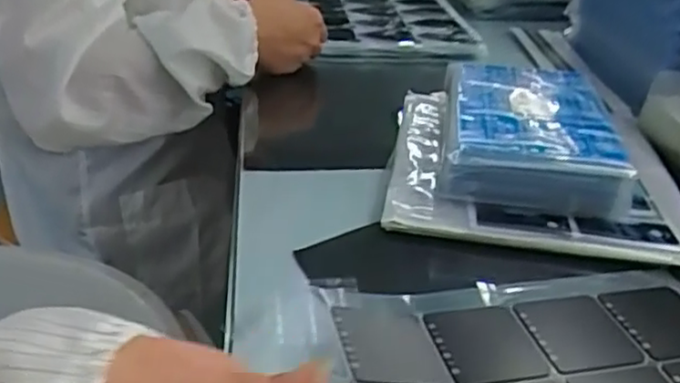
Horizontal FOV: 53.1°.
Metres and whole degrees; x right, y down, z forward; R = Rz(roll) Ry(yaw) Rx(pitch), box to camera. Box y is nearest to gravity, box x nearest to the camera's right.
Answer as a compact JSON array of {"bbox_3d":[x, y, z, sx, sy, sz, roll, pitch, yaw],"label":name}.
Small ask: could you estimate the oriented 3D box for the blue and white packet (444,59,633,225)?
[{"bbox_3d":[0.142,-0.048,0.533,0.123,0.047,0.199,7,29,5],"label":"blue and white packet"}]

